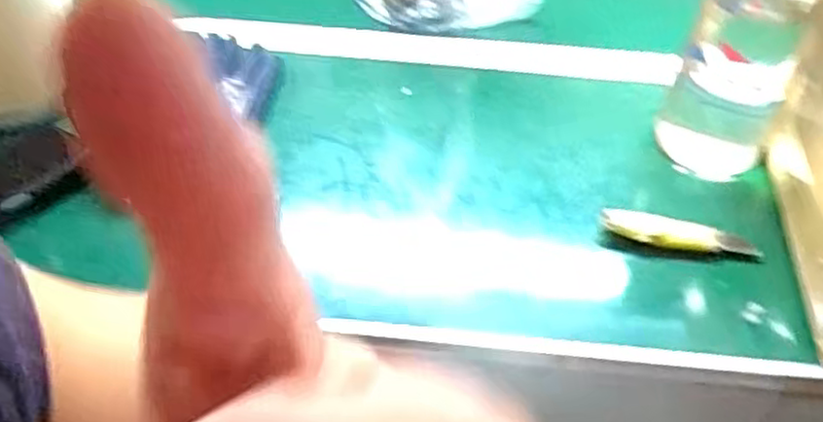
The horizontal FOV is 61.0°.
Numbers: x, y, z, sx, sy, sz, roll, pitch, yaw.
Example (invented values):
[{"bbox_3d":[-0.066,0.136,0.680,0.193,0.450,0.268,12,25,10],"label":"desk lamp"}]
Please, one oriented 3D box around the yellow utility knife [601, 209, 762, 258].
[{"bbox_3d":[0.200,0.018,0.522,0.113,0.019,0.023,9,46,8],"label":"yellow utility knife"}]

